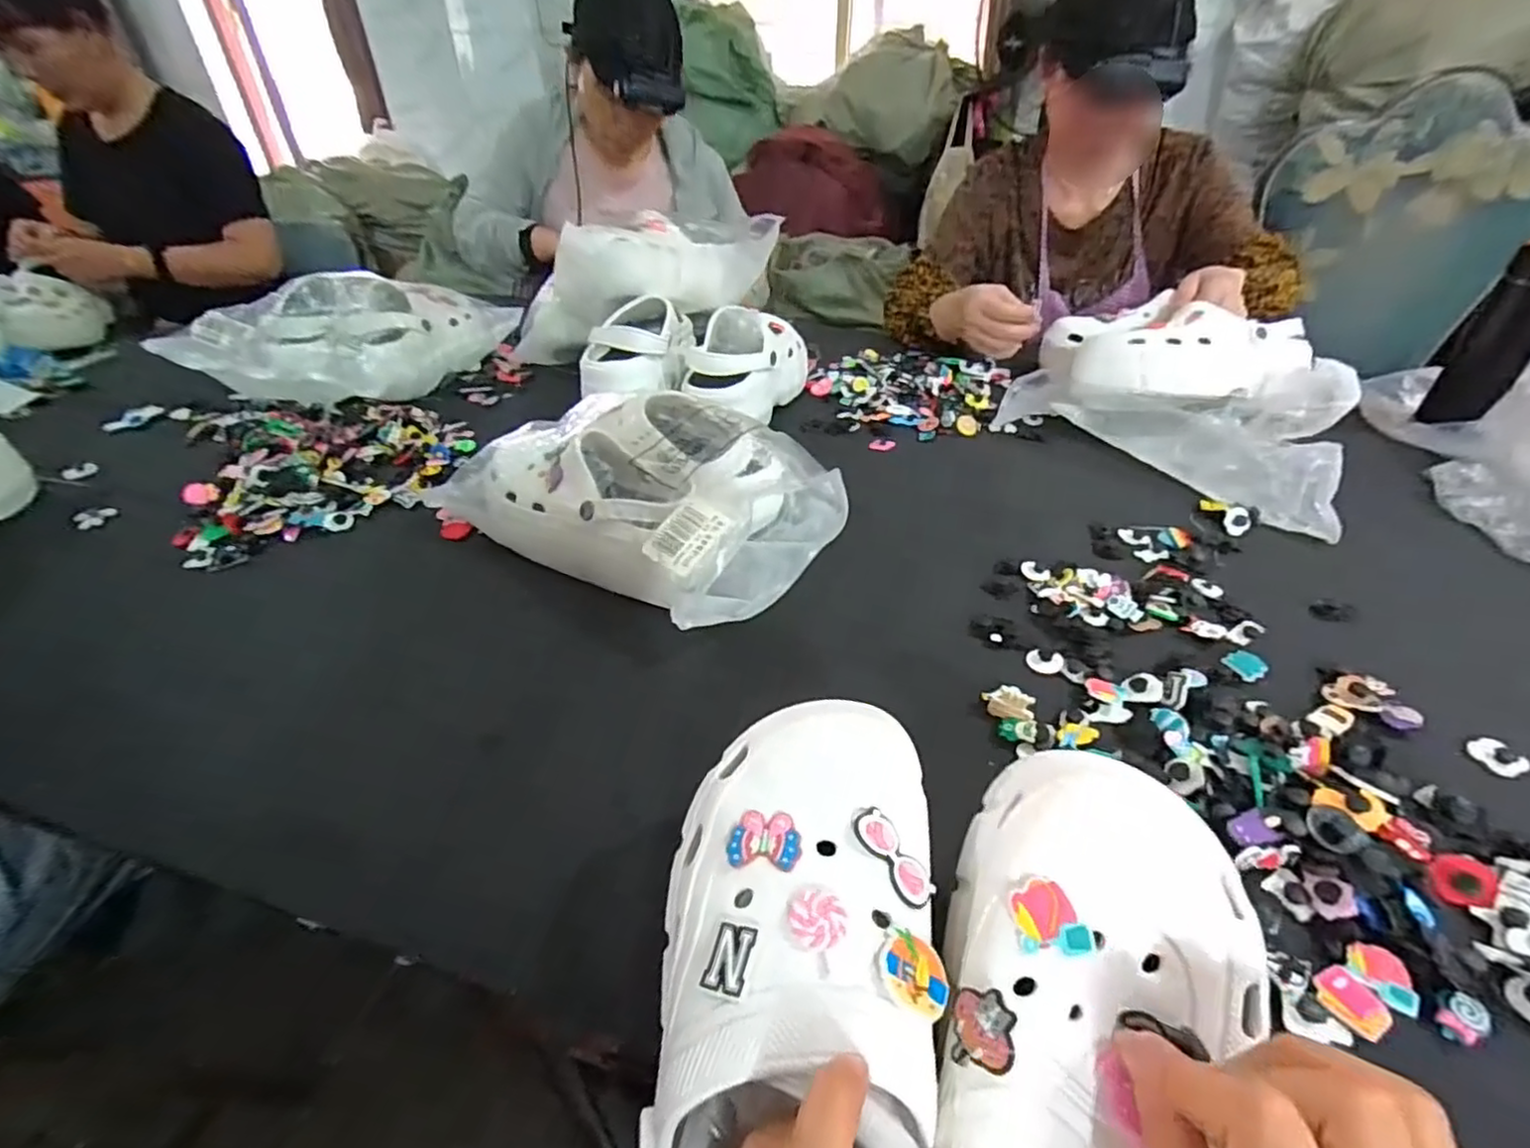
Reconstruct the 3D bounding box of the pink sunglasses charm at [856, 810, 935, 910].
[{"bbox_3d":[0.052,0.113,0.265,0.015,0.005,0.039,-25,64,-27],"label":"pink sunglasses charm"}]

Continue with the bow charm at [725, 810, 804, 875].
[{"bbox_3d":[0.000,0.111,0.276,0.030,0.008,0.022,9,40,10],"label":"bow charm"}]

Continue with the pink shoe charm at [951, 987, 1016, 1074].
[{"bbox_3d":[0.074,0.154,0.225,0.021,0.004,0.023,-14,44,37],"label":"pink shoe charm"}]

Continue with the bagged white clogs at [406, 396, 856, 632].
[{"bbox_3d":[-0.099,-0.092,0.607,0.306,0.105,0.254,25,46,27],"label":"bagged white clogs"}]

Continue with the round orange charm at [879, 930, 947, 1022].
[{"bbox_3d":[0.055,0.145,0.240,0.028,0.004,0.028,42,39,5],"label":"round orange charm"}]

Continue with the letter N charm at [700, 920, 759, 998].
[{"bbox_3d":[-0.013,0.142,0.247,0.016,0.004,0.023,0,44,24],"label":"letter N charm"}]

